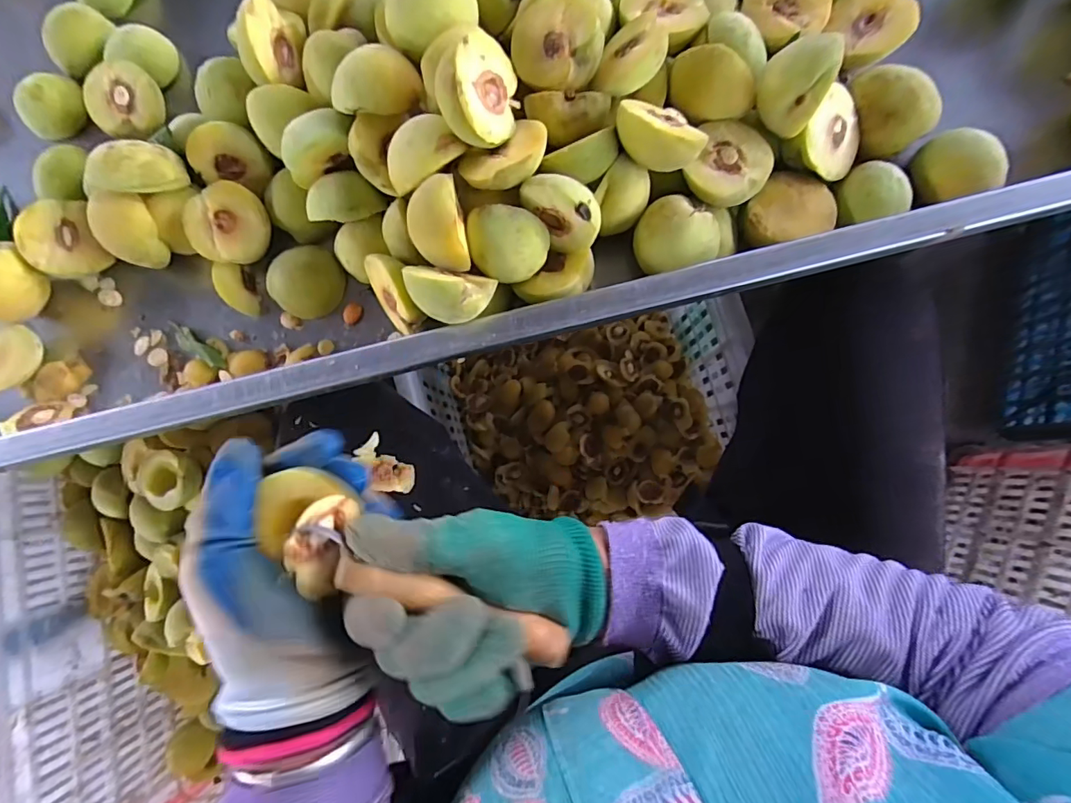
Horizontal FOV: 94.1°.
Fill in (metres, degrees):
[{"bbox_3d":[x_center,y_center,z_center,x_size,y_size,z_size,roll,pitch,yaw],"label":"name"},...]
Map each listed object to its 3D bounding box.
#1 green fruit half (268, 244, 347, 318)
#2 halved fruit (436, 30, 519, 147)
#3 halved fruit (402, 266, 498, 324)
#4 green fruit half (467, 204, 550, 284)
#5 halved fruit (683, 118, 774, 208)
[{"bbox_3d":[-0.174,-0.091,0.379,0.047,0.024,0.054,45,88,7],"label":"green fruit half"},{"bbox_3d":[-0.034,-0.185,0.299,0.020,0.055,0.054,8,39,36],"label":"halved fruit"},{"bbox_3d":[-0.056,-0.067,0.312,0.054,0.024,0.032,10,84,5],"label":"halved fruit"},{"bbox_3d":[-0.017,-0.101,0.327,0.030,0.050,0.044,25,103,38],"label":"green fruit half"},{"bbox_3d":[0.135,-0.165,0.349,0.052,0.025,0.061,22,85,6],"label":"halved fruit"}]

